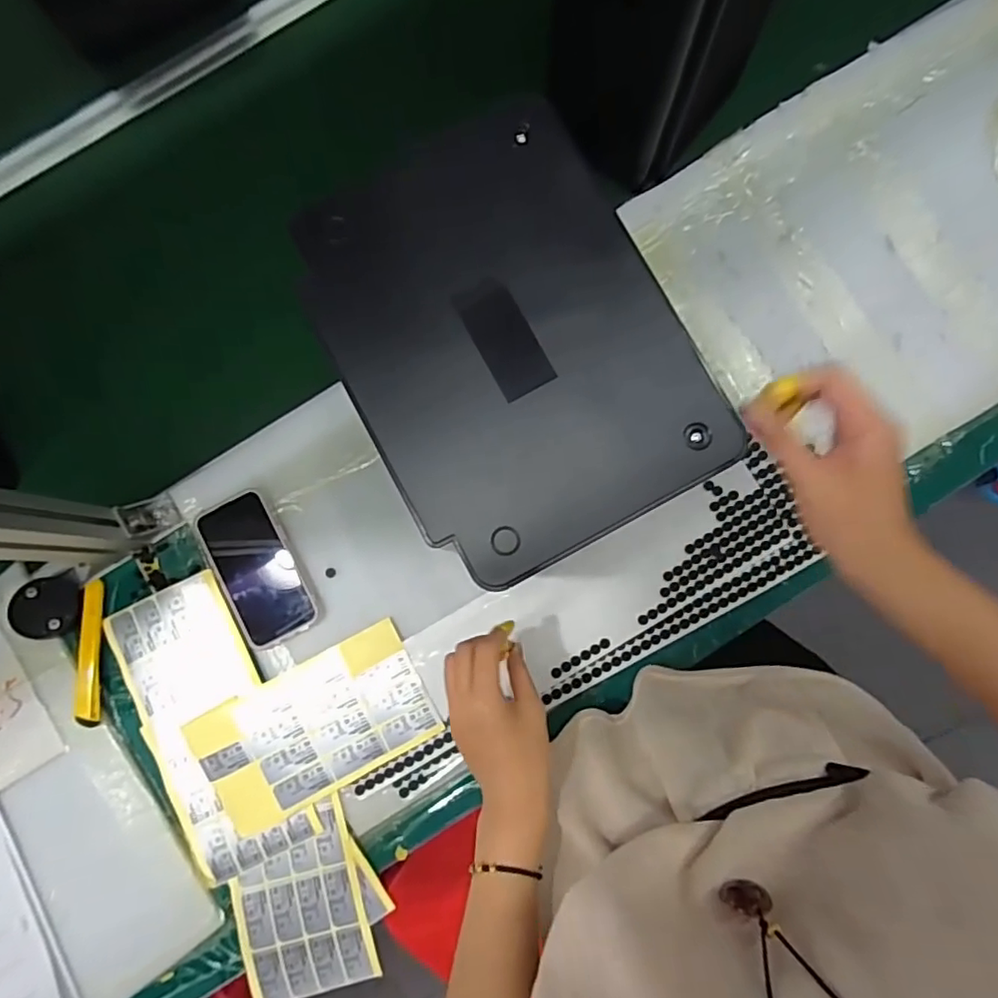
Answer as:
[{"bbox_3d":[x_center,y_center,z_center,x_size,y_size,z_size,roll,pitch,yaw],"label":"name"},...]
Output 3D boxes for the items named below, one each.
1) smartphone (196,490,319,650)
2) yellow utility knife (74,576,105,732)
[{"bbox_3d":[-0.241,0.069,0.598,0.074,0.011,0.152,-27,83,-2],"label":"smartphone"},{"bbox_3d":[-0.402,0.150,0.589,0.022,0.010,0.138,-6,83,1],"label":"yellow utility knife"}]

